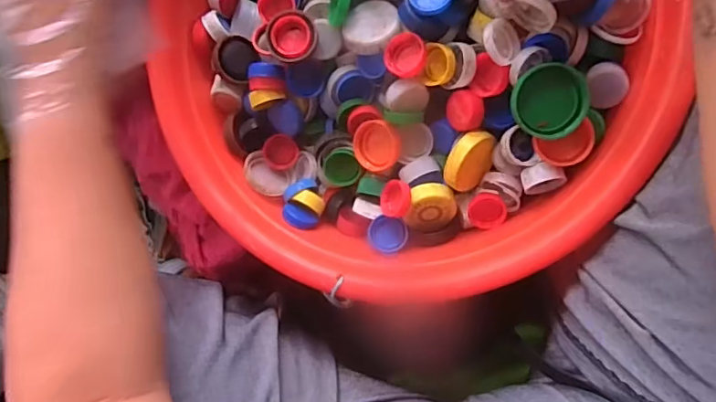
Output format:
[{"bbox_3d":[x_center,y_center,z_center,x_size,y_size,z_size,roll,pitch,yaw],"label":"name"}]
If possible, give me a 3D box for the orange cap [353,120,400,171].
[{"bbox_3d":[0.016,-0.043,0.417,0.037,0.016,0.037,-1,102,46],"label":"orange cap"}]

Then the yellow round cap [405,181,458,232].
[{"bbox_3d":[0.056,0.007,0.408,0.039,0.010,0.039,0,122,0],"label":"yellow round cap"}]

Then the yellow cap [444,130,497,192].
[{"bbox_3d":[0.084,-0.031,0.401,0.015,0.039,0.046,40,105,37],"label":"yellow cap"}]

